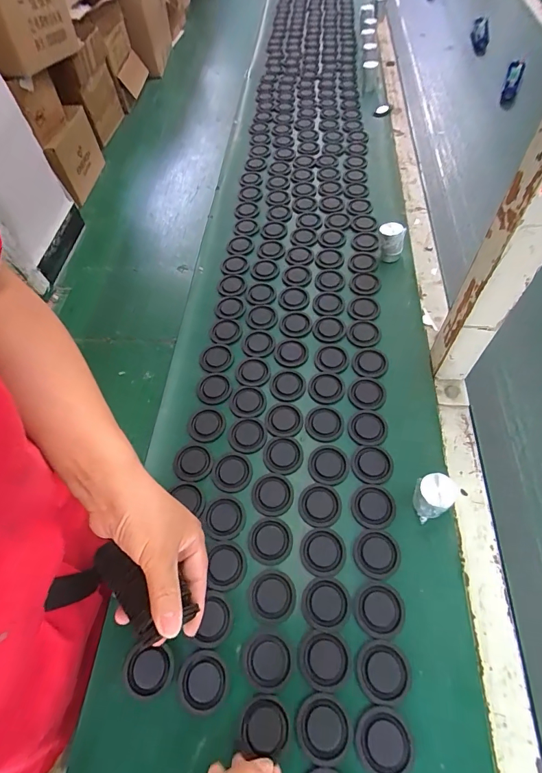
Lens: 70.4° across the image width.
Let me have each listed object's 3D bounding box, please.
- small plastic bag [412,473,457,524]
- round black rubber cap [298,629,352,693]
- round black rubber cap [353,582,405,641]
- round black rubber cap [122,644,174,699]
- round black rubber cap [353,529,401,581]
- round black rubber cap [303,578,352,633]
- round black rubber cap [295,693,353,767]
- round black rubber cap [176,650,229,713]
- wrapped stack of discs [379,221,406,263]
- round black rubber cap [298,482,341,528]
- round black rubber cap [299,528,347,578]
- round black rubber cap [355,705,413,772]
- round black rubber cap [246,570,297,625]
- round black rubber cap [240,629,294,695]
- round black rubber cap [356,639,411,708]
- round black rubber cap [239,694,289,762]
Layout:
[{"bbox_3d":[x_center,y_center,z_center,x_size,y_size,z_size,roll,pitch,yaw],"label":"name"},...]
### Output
[{"bbox_3d":[0.164,0.113,0.394,0.032,0.053,0.035,-20,60,-8],"label":"small plastic bag"},{"bbox_3d":[0.049,0.248,0.348,0.046,0.004,0.044,-2,59,3],"label":"round black rubber cap"},{"bbox_3d":[0.103,0.213,0.365,0.046,0.004,0.045,-2,59,3],"label":"round black rubber cap"},{"bbox_3d":[-0.113,0.263,0.354,0.045,0.004,0.040,-1,59,4],"label":"round black rubber cap"},{"bbox_3d":[0.108,0.170,0.390,0.044,0.004,0.046,-2,59,3],"label":"round black rubber cap"},{"bbox_3d":[0.053,0.210,0.370,0.045,0.004,0.044,-2,59,3],"label":"round black rubber cap"},{"bbox_3d":[0.045,0.289,0.324,0.045,0.004,0.045,-2,59,3],"label":"round black rubber cap"},{"bbox_3d":[-0.061,0.268,0.348,0.046,0.005,0.045,-2,59,3],"label":"round black rubber cap"},{"bbox_3d":[0.184,-0.223,0.594,0.037,0.053,0.036,11,61,11],"label":"wrapped stack of discs"},{"bbox_3d":[0.053,0.130,0.420,0.045,0.004,0.045,-2,59,3],"label":"round black rubber cap"},{"bbox_3d":[0.054,0.170,0.394,0.047,0.004,0.045,-2,59,3],"label":"round black rubber cap"},{"bbox_3d":[0.093,0.294,0.316,0.044,0.004,0.045,-2,59,3],"label":"round black rubber cap"},{"bbox_3d":[0.000,0.206,0.377,0.046,0.004,0.045,-2,59,3],"label":"round black rubber cap"},{"bbox_3d":[-0.004,0.251,0.351,0.046,0.004,0.045,-2,59,3],"label":"round black rubber cap"},{"bbox_3d":[0.099,0.253,0.340,0.046,0.004,0.046,-2,59,3],"label":"round black rubber cap"},{"bbox_3d":[-0.005,0.287,0.326,0.041,0.006,0.037,0,48,6],"label":"round black rubber cap"}]

